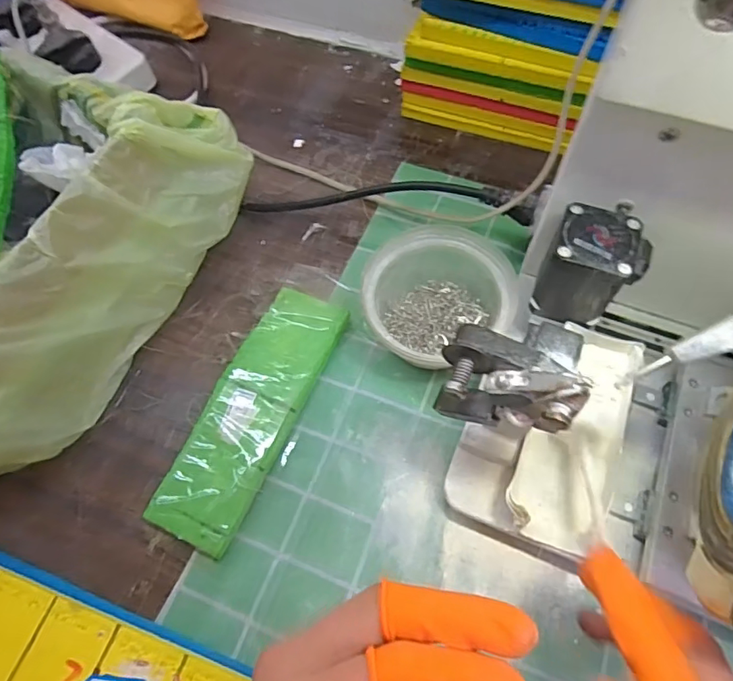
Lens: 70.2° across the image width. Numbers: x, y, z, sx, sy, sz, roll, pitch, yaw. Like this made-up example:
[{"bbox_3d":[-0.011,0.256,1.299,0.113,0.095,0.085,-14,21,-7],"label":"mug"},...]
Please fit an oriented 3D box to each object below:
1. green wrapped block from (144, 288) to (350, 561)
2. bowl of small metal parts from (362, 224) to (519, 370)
[{"bbox_3d":[-0.075,0.045,0.347,0.056,0.015,0.177,22,67,13],"label":"green wrapped block"},{"bbox_3d":[0.044,-0.030,0.360,0.095,0.054,0.093,-1,64,2],"label":"bowl of small metal parts"}]

